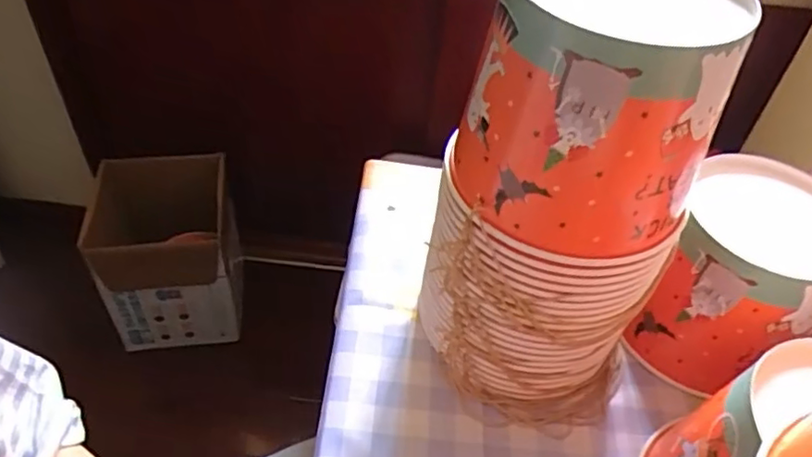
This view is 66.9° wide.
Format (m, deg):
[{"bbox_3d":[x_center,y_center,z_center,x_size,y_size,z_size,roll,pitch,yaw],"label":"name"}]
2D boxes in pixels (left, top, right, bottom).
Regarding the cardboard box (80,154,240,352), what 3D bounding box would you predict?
[{"bbox_3d":[-0.439,0.048,1.158,0.220,0.341,0.194,-3,46,-8],"label":"cardboard box"}]

